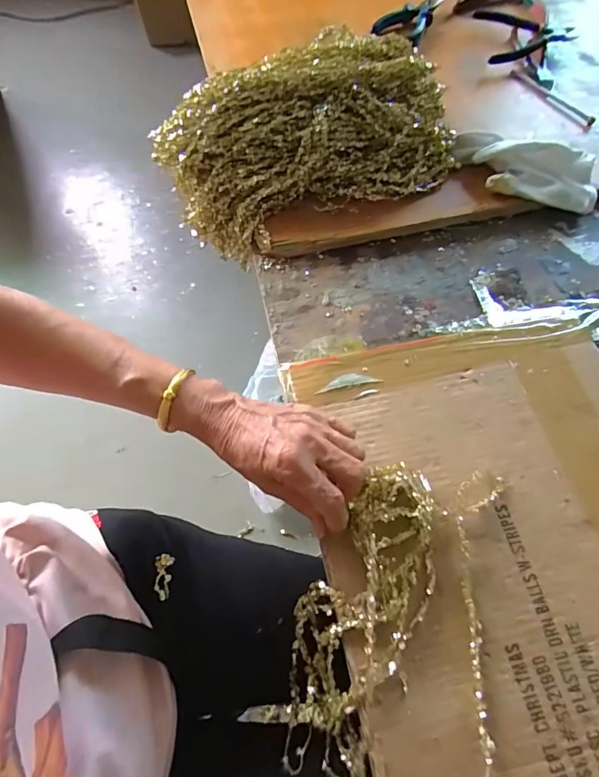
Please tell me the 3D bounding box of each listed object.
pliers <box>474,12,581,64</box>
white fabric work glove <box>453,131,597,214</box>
[{"bbox_3d":[0.327,-0.510,0.641,0.127,0.021,0.140,1,64,2],"label":"pliers"},{"bbox_3d":[0.252,-0.244,0.498,0.159,0.021,0.064,17,90,6],"label":"white fabric work glove"}]

